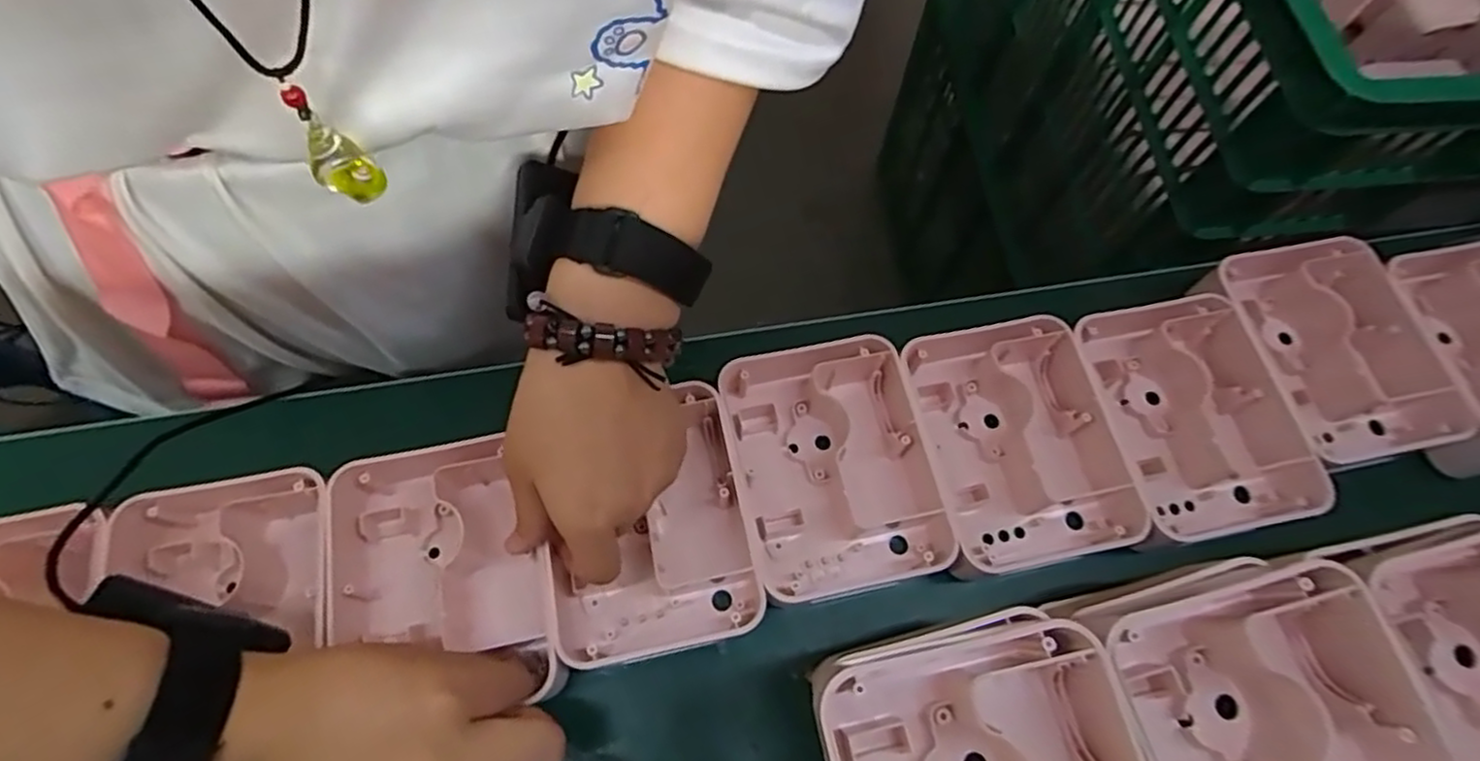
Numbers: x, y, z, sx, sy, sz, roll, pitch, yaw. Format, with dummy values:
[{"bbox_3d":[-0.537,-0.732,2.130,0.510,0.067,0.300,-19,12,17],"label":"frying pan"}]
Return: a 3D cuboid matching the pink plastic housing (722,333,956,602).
[{"bbox_3d":[0.048,0.044,0.372,0.102,0.037,0.126,-11,68,-7],"label":"pink plastic housing"}]

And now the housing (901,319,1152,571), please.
[{"bbox_3d":[0.145,0.032,0.381,0.100,0.036,0.134,-12,68,-8],"label":"housing"}]

